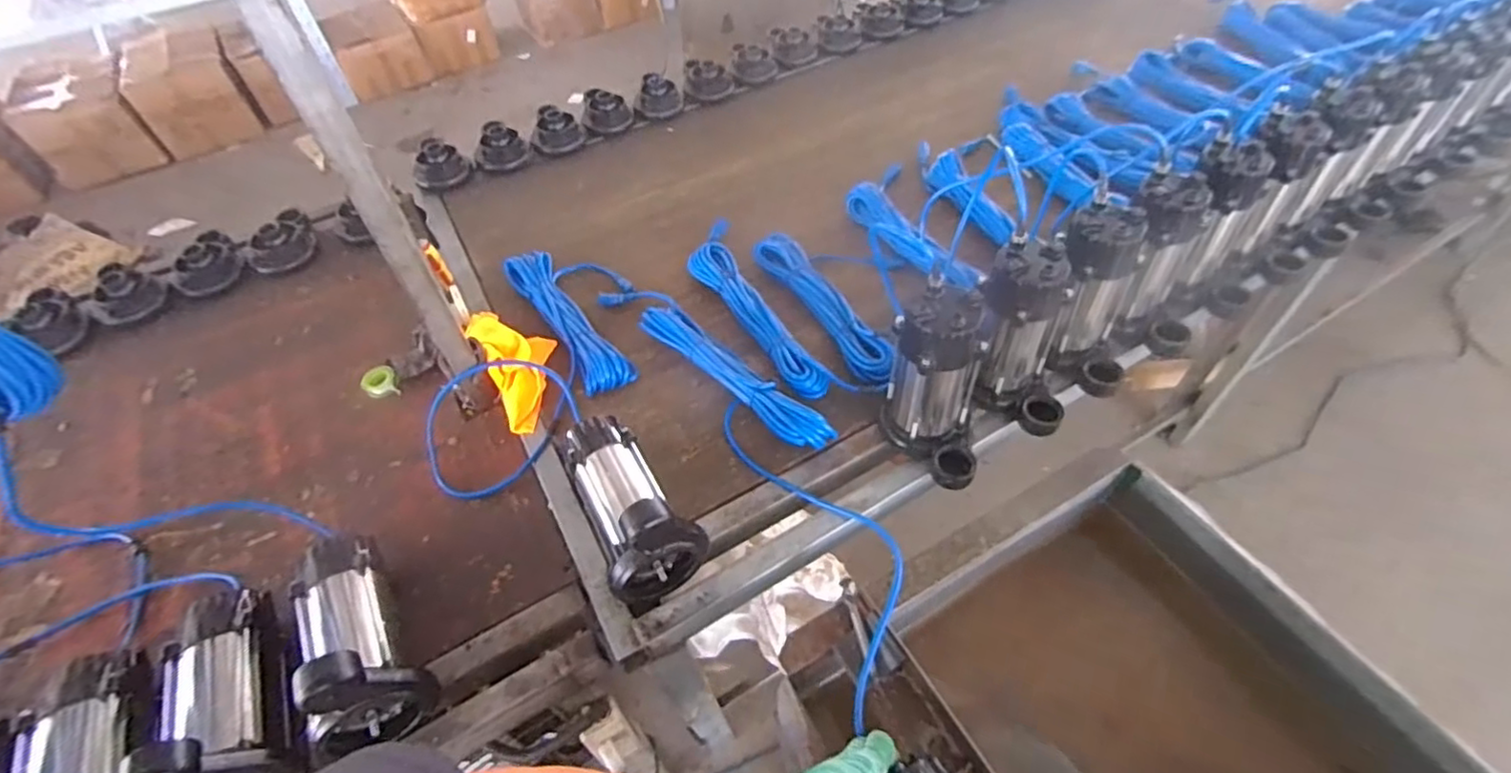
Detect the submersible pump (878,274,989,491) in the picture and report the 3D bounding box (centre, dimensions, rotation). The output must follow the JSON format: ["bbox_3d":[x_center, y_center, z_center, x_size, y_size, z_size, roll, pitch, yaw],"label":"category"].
[{"bbox_3d":[0.227,0.011,0.799,0.113,0.232,0.150,-1,52,5],"label":"submersible pump"}]

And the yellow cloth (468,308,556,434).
[{"bbox_3d":[-0.373,-0.053,1.001,0.112,0.072,0.254,-27,54,-15],"label":"yellow cloth"}]

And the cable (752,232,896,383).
[{"bbox_3d":[0.103,-0.131,1.049,0.075,0.055,0.366,-26,54,-14],"label":"cable"}]

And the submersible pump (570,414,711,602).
[{"bbox_3d":[-0.170,0.134,0.786,0.108,0.160,0.222,-32,56,-19],"label":"submersible pump"}]

